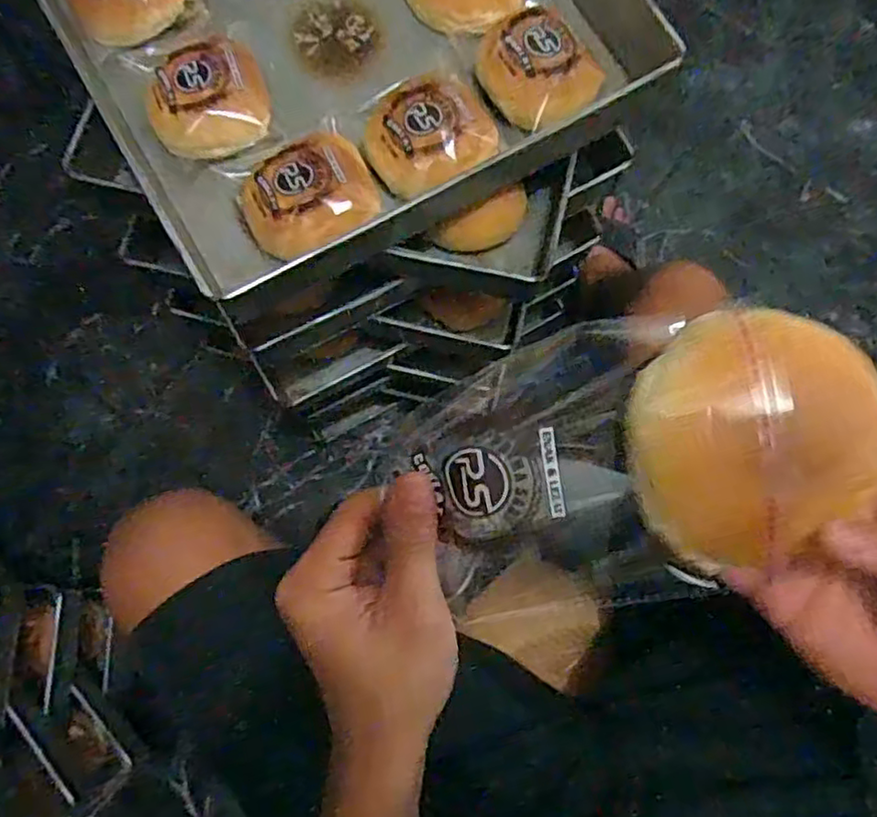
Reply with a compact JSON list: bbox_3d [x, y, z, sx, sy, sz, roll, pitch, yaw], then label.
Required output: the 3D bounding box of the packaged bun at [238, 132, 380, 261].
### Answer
[{"bbox_3d":[-0.101,-0.166,0.499,0.098,0.049,0.100,0,76,0],"label":"packaged bun"}]

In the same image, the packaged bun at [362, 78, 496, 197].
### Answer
[{"bbox_3d":[-0.009,-0.217,0.522,0.093,0.050,0.097,0,76,0],"label":"packaged bun"}]

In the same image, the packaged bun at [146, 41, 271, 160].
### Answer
[{"bbox_3d":[-0.183,-0.246,0.516,0.091,0.036,0.085,0,76,0],"label":"packaged bun"}]

